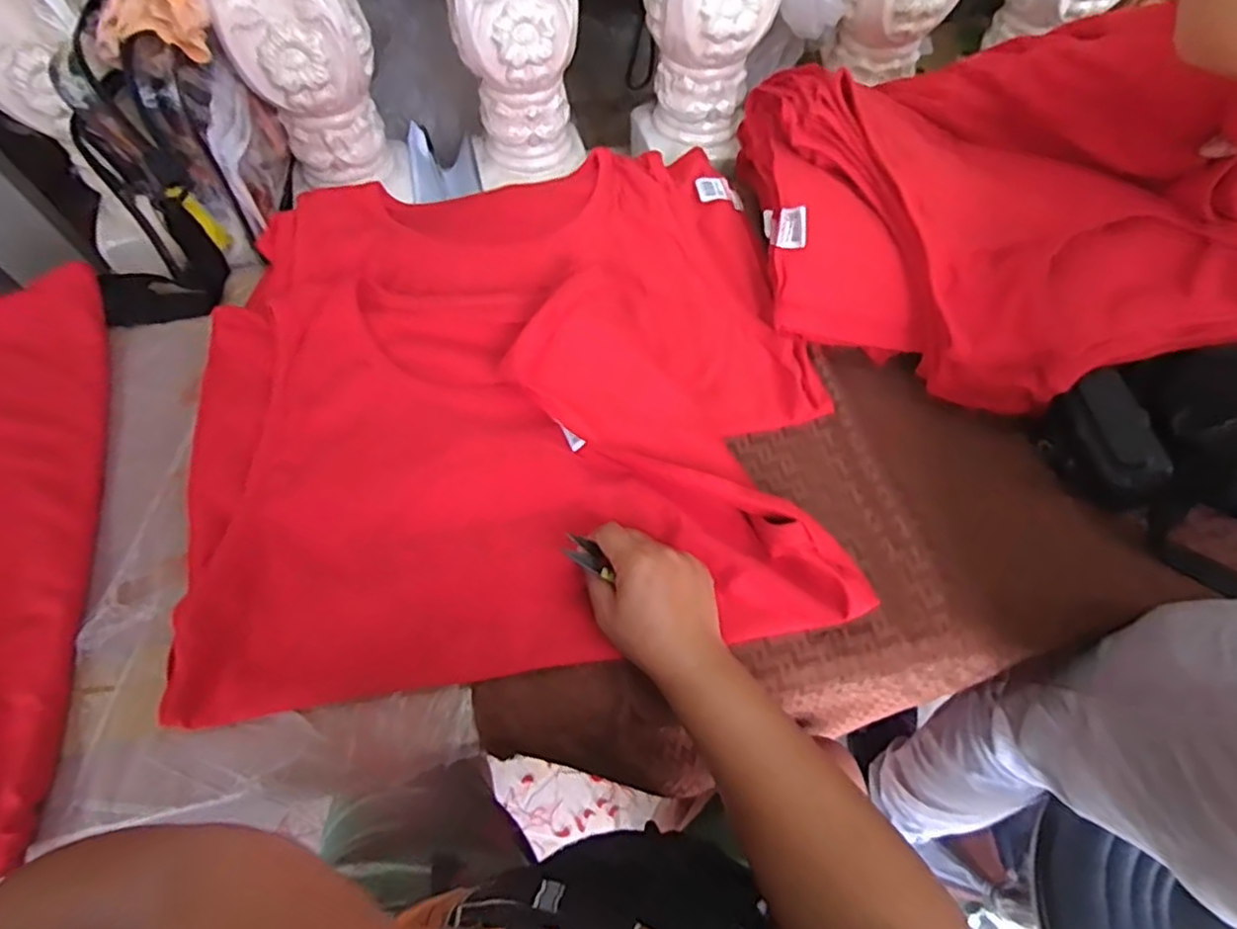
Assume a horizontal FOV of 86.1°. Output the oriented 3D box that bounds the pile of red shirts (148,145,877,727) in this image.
[{"bbox_3d":[-0.093,-0.079,0.567,0.482,0.048,0.498,-6,59,-4],"label":"pile of red shirts"}]

